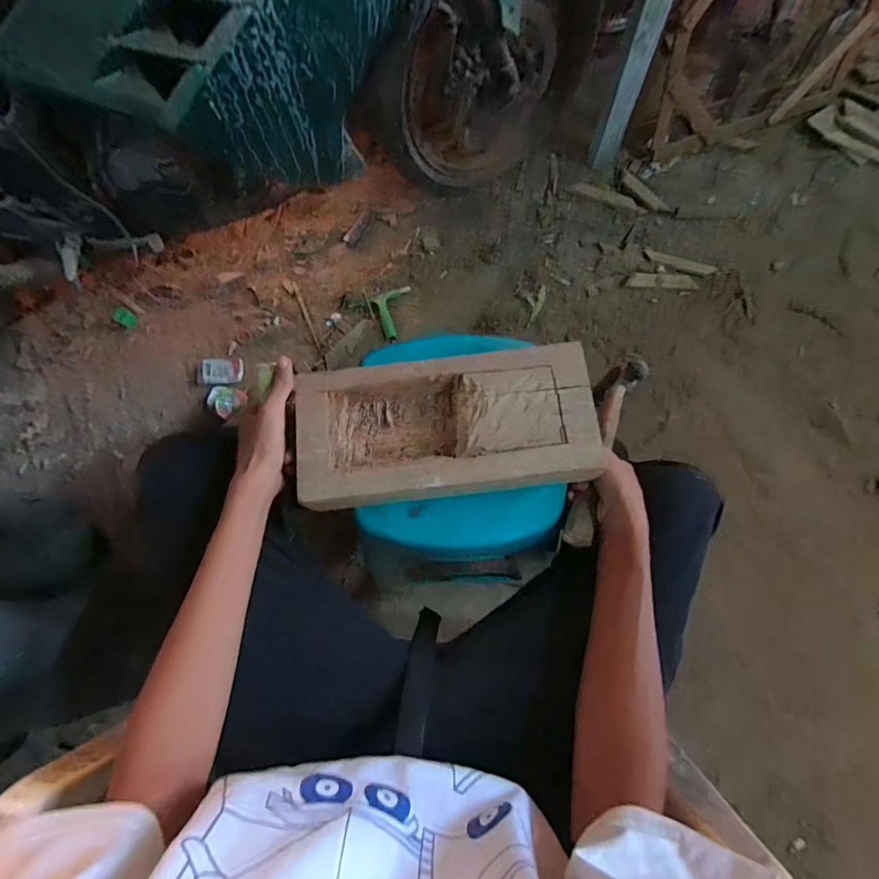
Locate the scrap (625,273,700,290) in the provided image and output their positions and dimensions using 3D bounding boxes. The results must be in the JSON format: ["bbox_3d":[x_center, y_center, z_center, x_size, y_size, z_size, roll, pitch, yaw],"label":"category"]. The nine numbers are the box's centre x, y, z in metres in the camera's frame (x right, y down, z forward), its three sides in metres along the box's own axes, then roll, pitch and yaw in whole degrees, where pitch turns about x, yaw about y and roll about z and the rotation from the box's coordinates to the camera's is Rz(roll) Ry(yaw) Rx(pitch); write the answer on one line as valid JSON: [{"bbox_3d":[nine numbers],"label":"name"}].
[{"bbox_3d":[0.529,-0.378,1.077,0.163,0.009,0.041,3,74,3],"label":"scrap"}]

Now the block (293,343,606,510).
[{"bbox_3d":[0.006,-0.014,0.452,0.289,0.041,0.141,-6,73,4],"label":"block"}]

